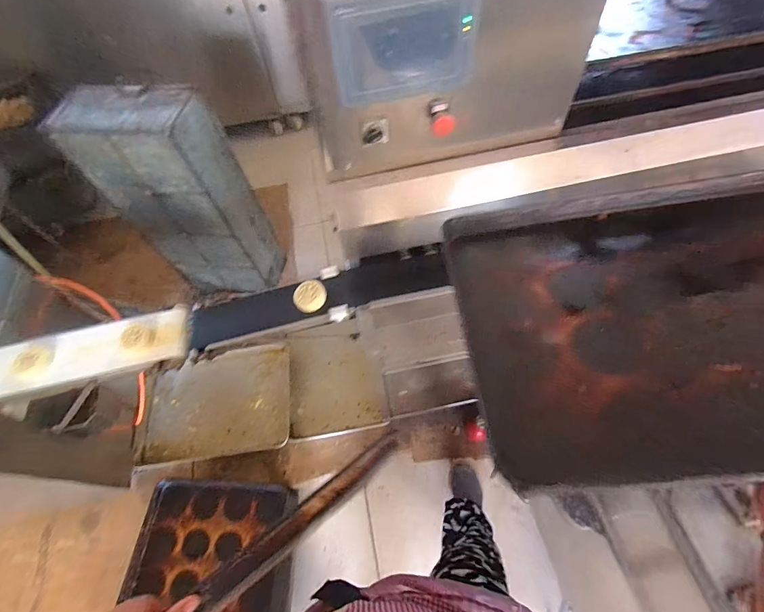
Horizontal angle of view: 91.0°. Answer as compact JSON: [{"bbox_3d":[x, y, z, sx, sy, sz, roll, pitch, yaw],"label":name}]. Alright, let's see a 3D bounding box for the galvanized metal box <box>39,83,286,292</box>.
[{"bbox_3d":[-0.695,-0.363,1.377,0.437,0.787,0.247,1,59,5],"label":"galvanized metal box"}]

